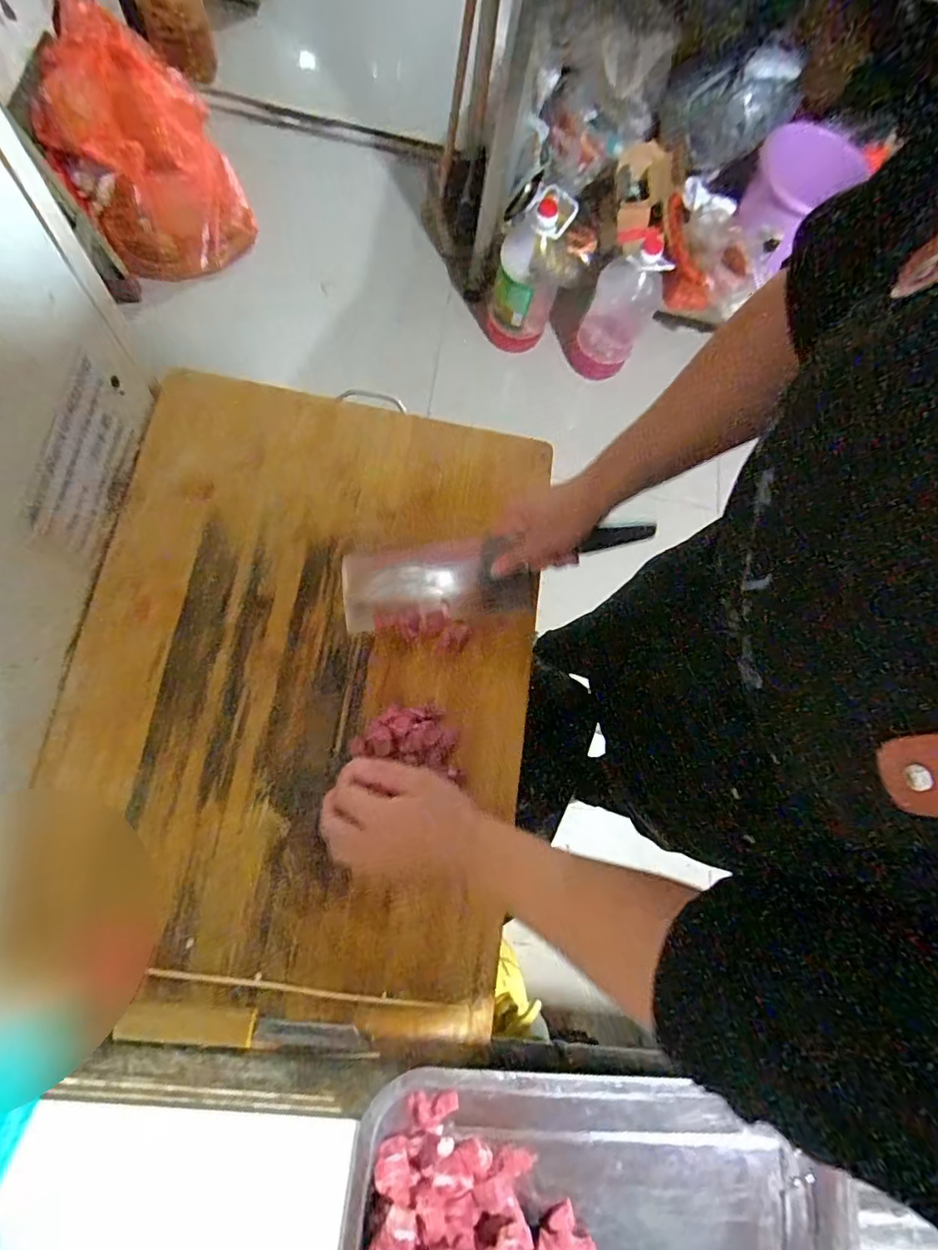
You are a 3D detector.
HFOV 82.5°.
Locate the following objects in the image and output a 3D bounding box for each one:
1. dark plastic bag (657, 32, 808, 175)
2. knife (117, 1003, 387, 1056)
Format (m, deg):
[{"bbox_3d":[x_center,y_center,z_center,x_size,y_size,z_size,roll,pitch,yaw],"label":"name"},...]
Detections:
[{"bbox_3d":[0.585,-1.164,1.187,0.288,0.188,0.139,17,75,-4],"label":"dark plastic bag"},{"bbox_3d":[-0.163,0.301,0.393,0.178,0.015,0.024,10,76,-6],"label":"knife"}]

